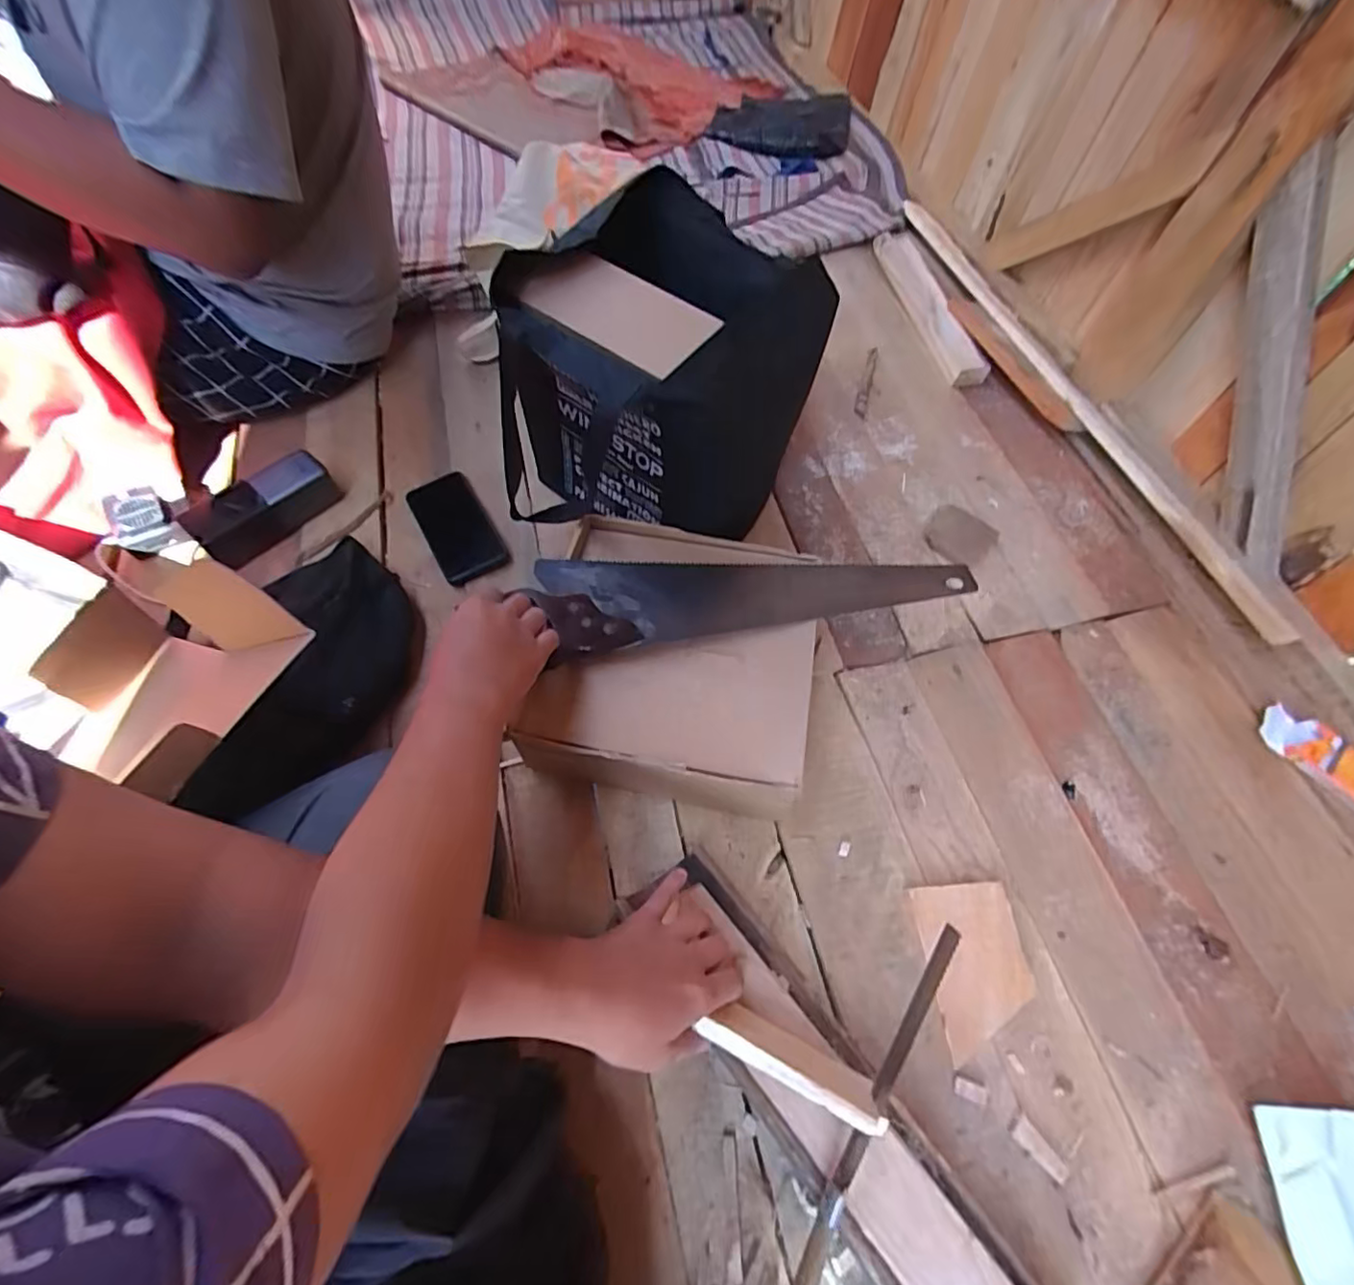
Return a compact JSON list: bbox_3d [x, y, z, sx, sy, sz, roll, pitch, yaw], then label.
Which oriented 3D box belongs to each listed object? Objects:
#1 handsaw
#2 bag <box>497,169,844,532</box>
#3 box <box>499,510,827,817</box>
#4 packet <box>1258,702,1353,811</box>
[{"bbox_3d":[0.083,-0.046,0.600,0.429,0.018,0.106,-4,61,-6],"label":"handsaw"},{"bbox_3d":[-0.030,-0.259,0.665,0.314,0.295,0.251,-34,68,-19],"label":"bag"},{"bbox_3d":[0.001,0.024,0.620,0.256,0.111,0.259,12,61,3],"label":"box"},{"bbox_3d":[0.702,0.123,0.656,0.064,0.021,0.123,-34,68,-20],"label":"packet"}]

